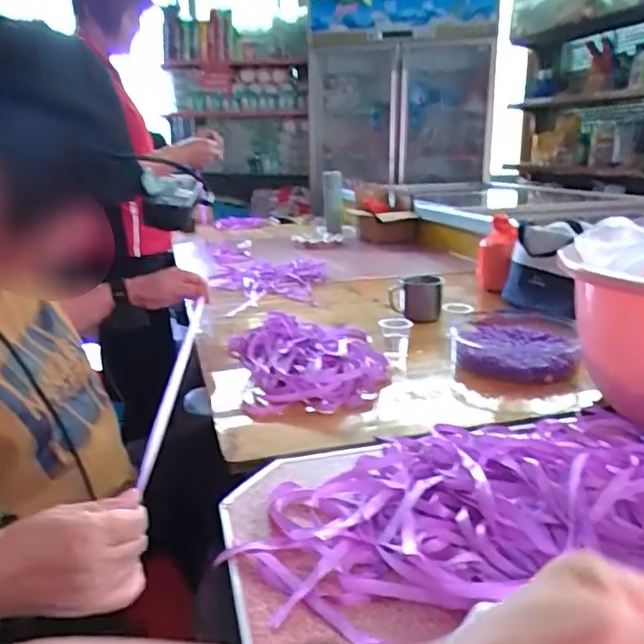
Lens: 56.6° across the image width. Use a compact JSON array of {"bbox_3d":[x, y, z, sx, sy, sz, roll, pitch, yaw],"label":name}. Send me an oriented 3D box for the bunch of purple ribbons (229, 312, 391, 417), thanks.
[{"bbox_3d":[-0.021,0.060,0.916,0.225,0.072,0.317,-2,17,-3],"label":"bunch of purple ribbons"}]

